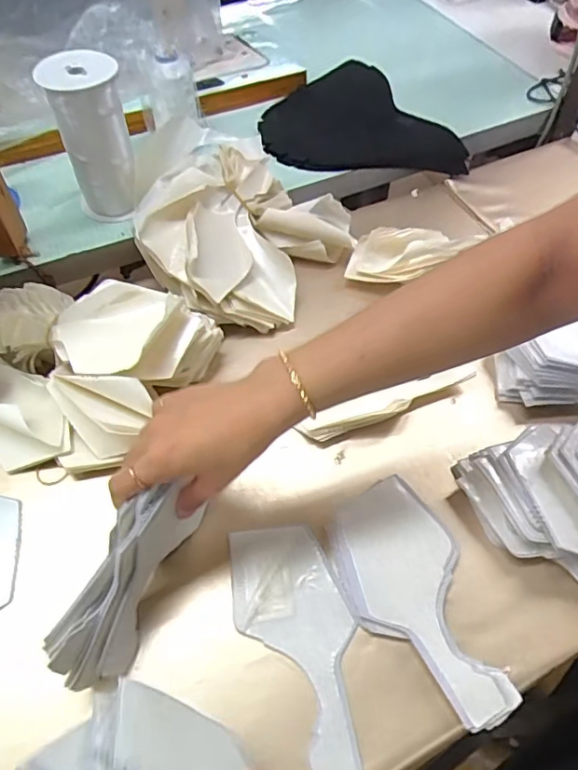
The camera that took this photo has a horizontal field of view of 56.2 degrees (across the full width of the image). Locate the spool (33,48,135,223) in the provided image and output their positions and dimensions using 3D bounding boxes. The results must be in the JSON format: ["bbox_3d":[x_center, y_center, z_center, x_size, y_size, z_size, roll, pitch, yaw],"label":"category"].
[{"bbox_3d":[-0.211,-0.267,0.593,0.070,0.160,0.067,1,57,-2],"label":"spool"}]

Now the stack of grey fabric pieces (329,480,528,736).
[{"bbox_3d":[0.100,0.168,0.433,0.097,0.014,0.189,-18,59,-13],"label":"stack of grey fabric pieces"}]

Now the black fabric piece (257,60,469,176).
[{"bbox_3d":[0.092,-0.385,0.766,0.269,0.046,0.246,1,57,-2],"label":"black fabric piece"}]

